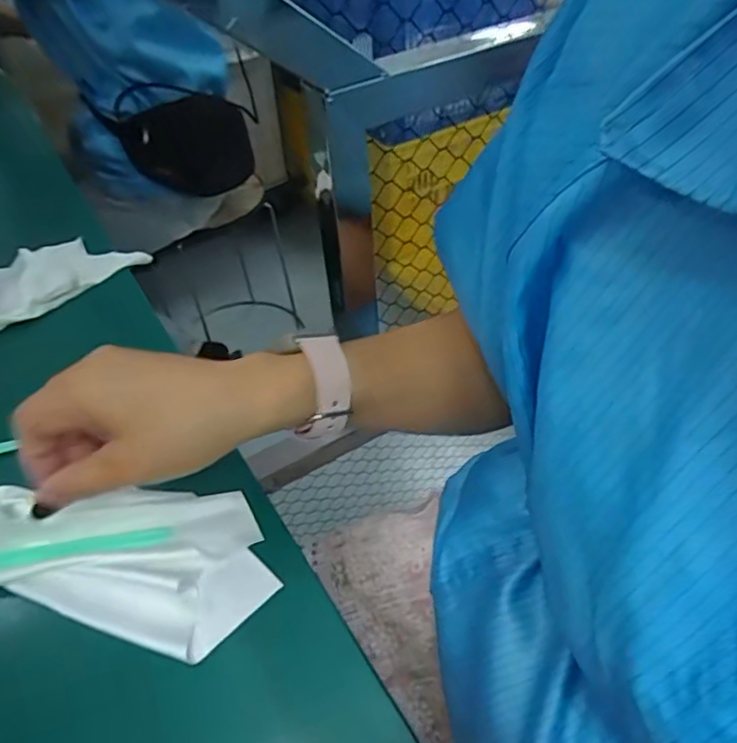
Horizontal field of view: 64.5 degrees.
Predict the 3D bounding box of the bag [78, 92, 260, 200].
[{"bbox_3d":[-0.330,-0.398,1.038,0.244,0.166,0.100,-16,47,-13],"label":"bag"}]

